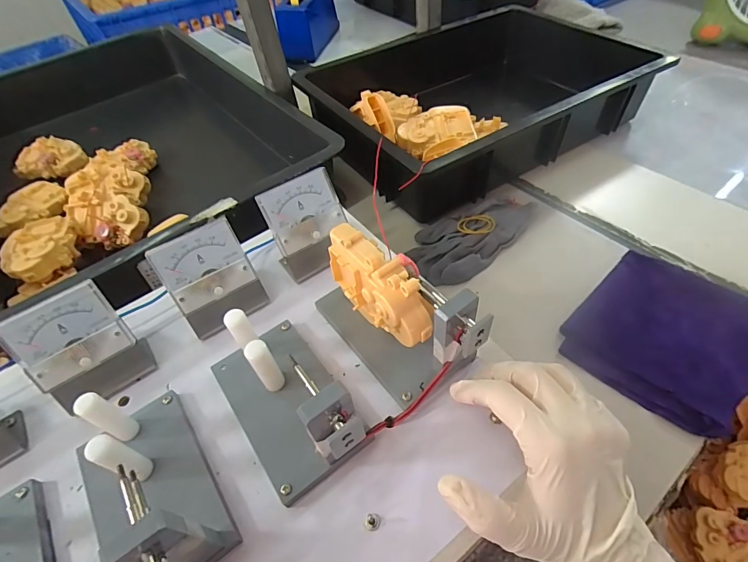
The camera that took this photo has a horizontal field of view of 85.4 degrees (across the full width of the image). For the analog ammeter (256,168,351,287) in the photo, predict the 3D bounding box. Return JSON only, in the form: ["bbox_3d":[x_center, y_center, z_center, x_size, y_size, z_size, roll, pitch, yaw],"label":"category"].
[{"bbox_3d":[-0.057,-0.047,0.354,0.066,0.072,0.039,-27,53,-16],"label":"analog ammeter"}]

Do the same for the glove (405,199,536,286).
[{"bbox_3d":[0.111,-0.056,0.469,0.164,0.017,0.083,-34,55,-21],"label":"glove"}]

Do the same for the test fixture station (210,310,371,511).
[{"bbox_3d":[-0.058,0.066,0.257,0.068,0.079,0.127,-32,54,-20],"label":"test fixture station"}]

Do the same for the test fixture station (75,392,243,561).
[{"bbox_3d":[-0.134,0.114,0.223,0.068,0.079,0.126,-35,55,-22],"label":"test fixture station"}]

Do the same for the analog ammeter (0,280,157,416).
[{"bbox_3d":[-0.208,0.048,0.287,0.064,0.069,0.042,-38,57,-24],"label":"analog ammeter"}]

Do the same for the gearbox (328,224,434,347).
[{"bbox_3d":[0.002,0.005,0.282,0.031,0.058,0.094,-27,53,-16],"label":"gearbox"}]

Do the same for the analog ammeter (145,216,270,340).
[{"bbox_3d":[-0.129,0.000,0.323,0.068,0.072,0.043,-31,54,-20],"label":"analog ammeter"}]

